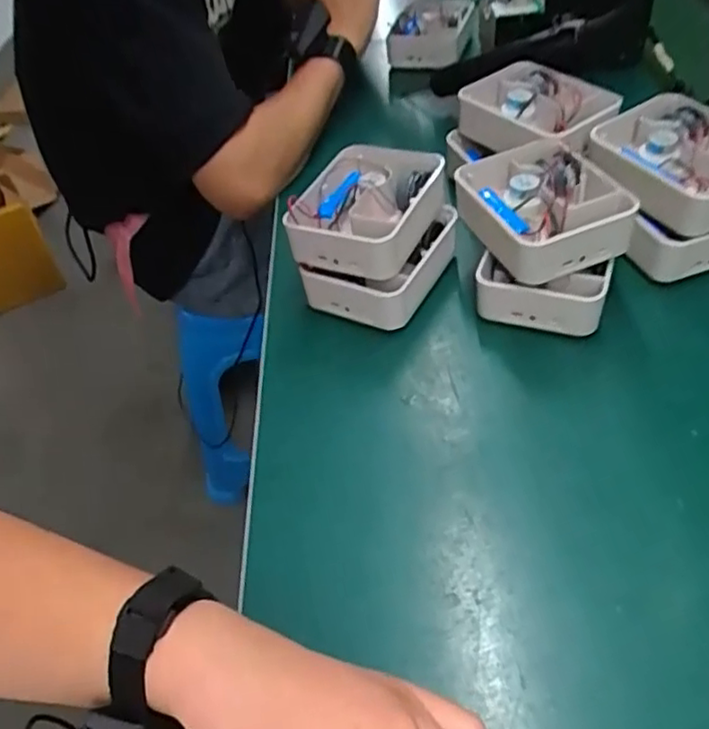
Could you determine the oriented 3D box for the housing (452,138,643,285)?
[{"bbox_3d":[0.151,-0.130,0.533,0.115,0.039,0.128,-17,48,-9],"label":"housing"}]

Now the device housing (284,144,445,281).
[{"bbox_3d":[0.011,-0.134,0.555,0.101,0.051,0.128,14,51,19],"label":"device housing"}]

